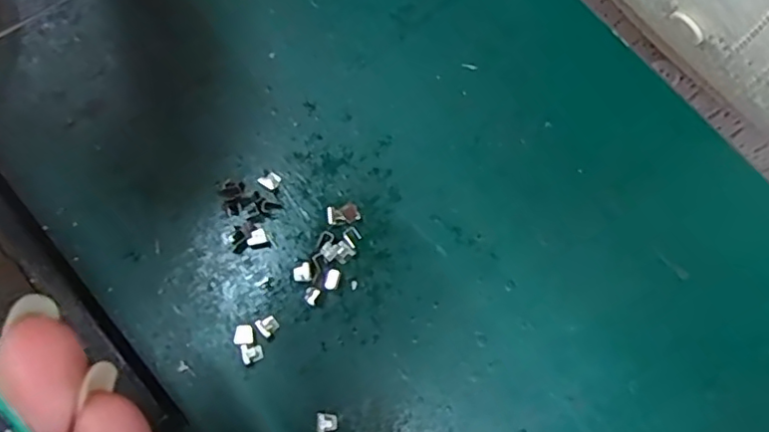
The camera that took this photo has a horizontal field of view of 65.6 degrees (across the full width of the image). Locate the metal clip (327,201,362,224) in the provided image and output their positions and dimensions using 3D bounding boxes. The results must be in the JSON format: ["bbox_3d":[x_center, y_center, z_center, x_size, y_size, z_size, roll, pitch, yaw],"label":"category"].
[{"bbox_3d":[-0.012,-0.001,0.174,0.009,0.005,0.006,-11,75,-3],"label":"metal clip"}]

